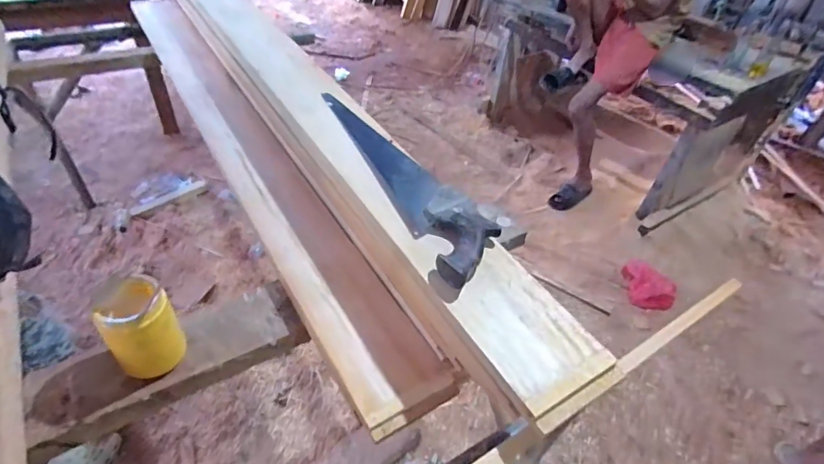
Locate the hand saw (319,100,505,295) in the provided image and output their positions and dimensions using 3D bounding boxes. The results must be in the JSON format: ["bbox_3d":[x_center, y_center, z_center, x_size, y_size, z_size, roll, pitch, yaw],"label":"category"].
[{"bbox_3d":[-0.022,-0.138,0.848,0.123,0.040,0.613,-15,47,-21],"label":"hand saw"}]

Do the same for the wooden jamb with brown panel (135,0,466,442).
[{"bbox_3d":[-0.446,-0.231,1.142,0.175,0.067,1.651,-22,50,-27],"label":"wooden jamb with brown panel"}]

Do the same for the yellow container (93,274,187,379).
[{"bbox_3d":[-0.396,0.149,0.667,0.080,0.140,0.088,34,50,26],"label":"yellow container"}]

